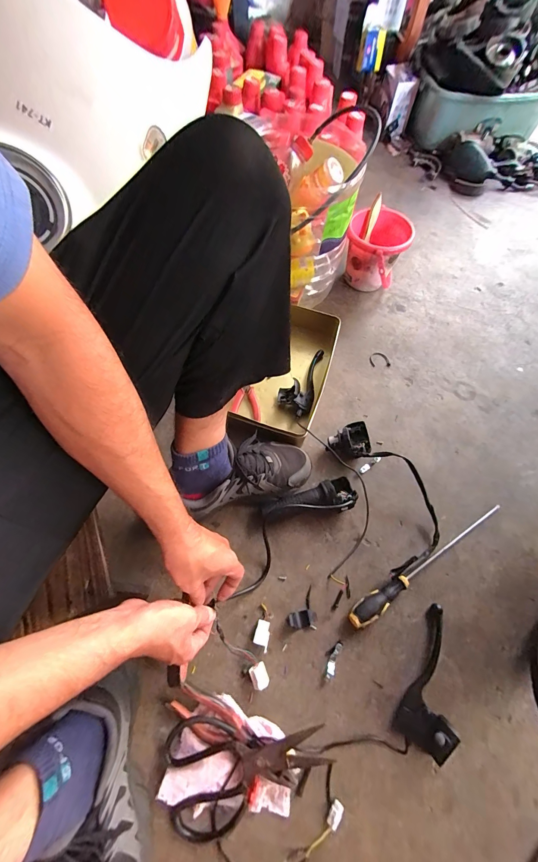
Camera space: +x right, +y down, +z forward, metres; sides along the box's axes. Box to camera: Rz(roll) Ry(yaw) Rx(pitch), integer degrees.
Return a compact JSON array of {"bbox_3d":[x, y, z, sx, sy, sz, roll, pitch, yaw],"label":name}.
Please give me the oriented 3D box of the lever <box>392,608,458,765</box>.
[{"bbox_3d":[0.244,0.358,0.451,0.059,0.054,0.185,29,68,10],"label":"lever"}]

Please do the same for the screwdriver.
[{"bbox_3d":[0.271,0.215,0.532,0.341,0.027,0.030,-30,71,-15],"label":"screwdriver"}]

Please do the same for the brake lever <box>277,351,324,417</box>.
[{"bbox_3d":[0.071,-0.116,0.657,0.070,0.062,0.178,16,67,5],"label":"brake lever"}]

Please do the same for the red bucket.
[{"bbox_3d":[0.252,-0.433,0.761,0.132,0.142,0.147,18,67,5],"label":"red bucket"}]

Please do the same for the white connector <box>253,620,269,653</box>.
[{"bbox_3d":[-0.011,0.316,0.483,0.023,0.014,0.040,13,66,3],"label":"white connector"}]

